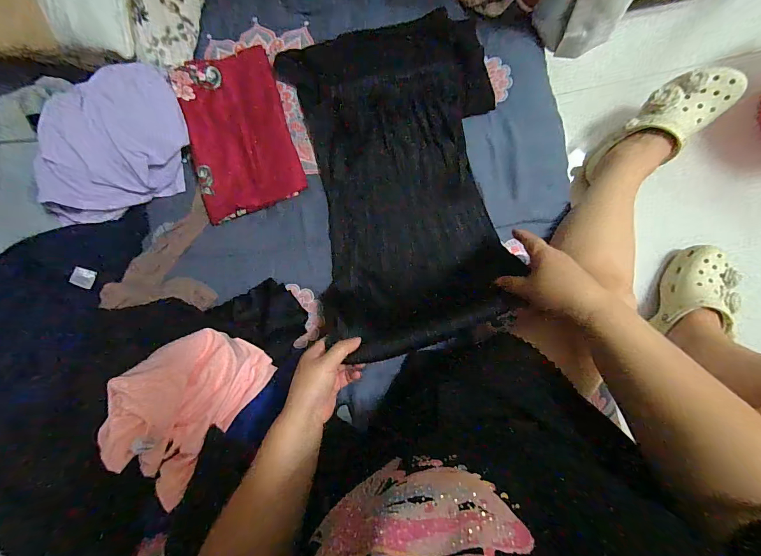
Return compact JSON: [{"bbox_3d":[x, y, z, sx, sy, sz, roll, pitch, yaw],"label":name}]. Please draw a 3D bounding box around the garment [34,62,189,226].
[{"bbox_3d":[-0.447,-0.231,0.603,0.203,0.088,0.241,-5,85,6],"label":"garment"}]

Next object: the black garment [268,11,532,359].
[{"bbox_3d":[0.040,-0.147,0.573,0.321,0.084,0.511,-9,85,6],"label":"black garment"}]

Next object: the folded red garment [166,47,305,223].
[{"bbox_3d":[-0.255,-0.255,0.624,0.183,0.036,0.276,-18,84,5],"label":"folded red garment"}]

